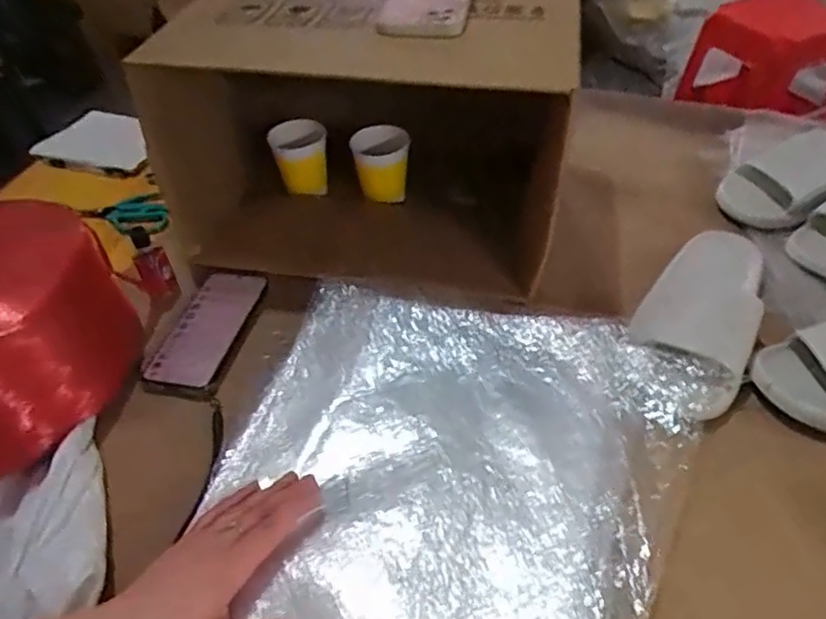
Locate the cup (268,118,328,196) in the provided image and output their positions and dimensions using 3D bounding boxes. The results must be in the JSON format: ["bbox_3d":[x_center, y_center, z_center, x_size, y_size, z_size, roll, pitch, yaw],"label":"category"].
[{"bbox_3d":[-0.140,-0.189,0.786,0.066,0.080,0.077,-9,45,-3],"label":"cup"}]

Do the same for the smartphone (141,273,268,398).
[{"bbox_3d":[-0.211,0.021,0.645,0.073,0.010,0.157,15,51,6],"label":"smartphone"}]

